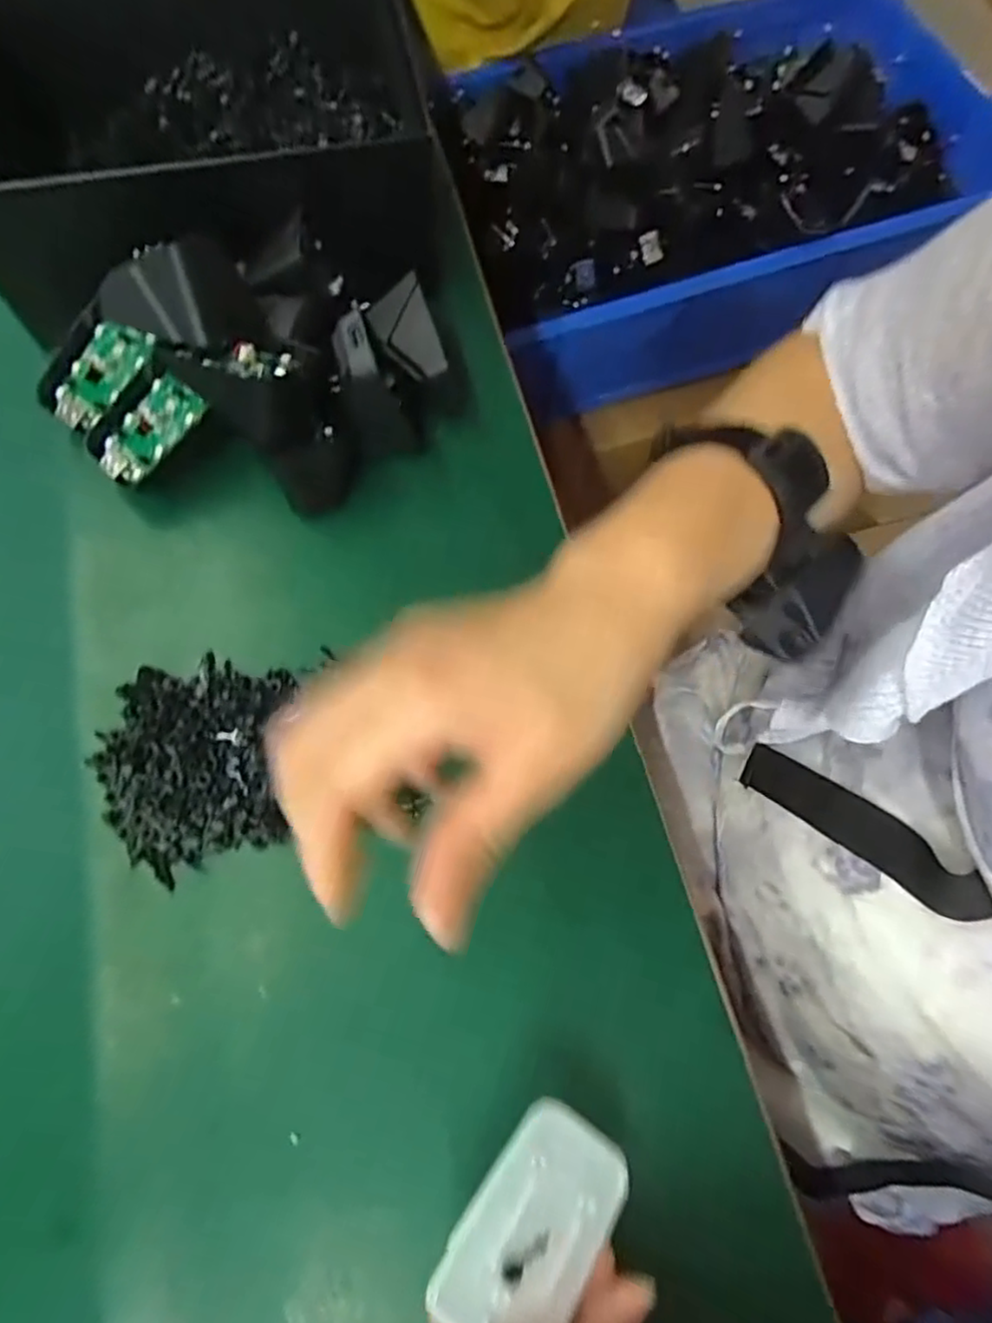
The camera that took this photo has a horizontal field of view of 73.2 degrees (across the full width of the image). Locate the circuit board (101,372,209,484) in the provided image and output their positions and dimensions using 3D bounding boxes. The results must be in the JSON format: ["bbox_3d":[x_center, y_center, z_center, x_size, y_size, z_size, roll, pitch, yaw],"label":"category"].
[{"bbox_3d":[-0.170,-0.113,0.328,0.030,0.007,0.056,39,87,13],"label":"circuit board"}]

